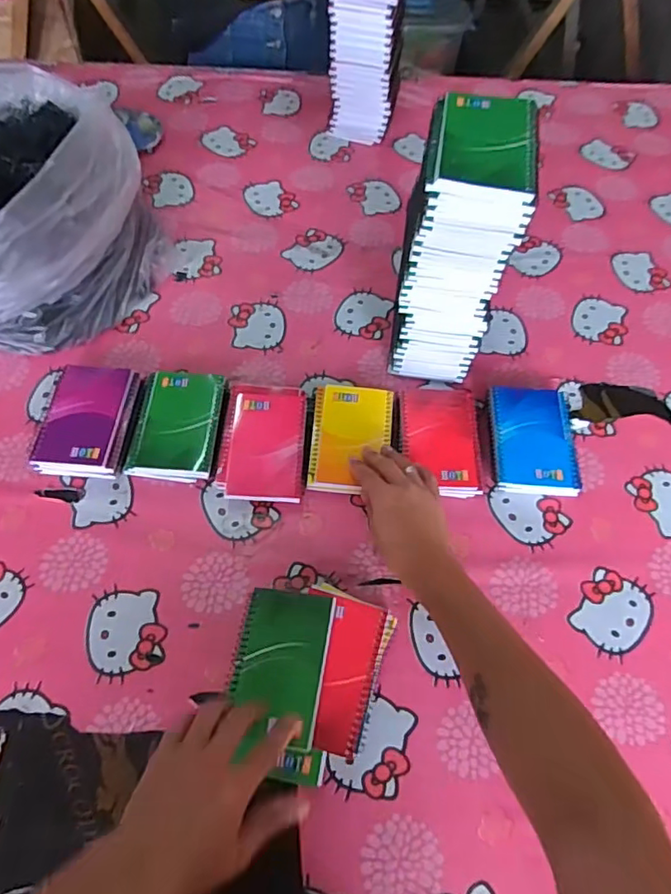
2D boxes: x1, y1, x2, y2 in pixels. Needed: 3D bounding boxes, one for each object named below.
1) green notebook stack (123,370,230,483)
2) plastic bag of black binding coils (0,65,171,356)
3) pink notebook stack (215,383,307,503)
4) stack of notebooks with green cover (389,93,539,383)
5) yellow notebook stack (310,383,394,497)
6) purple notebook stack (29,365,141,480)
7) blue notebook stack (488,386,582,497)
[{"bbox_3d":[-0.179,-0.027,0.661,0.096,0.022,0.138,6,59,1],"label":"green notebook stack"},{"bbox_3d":[-0.401,-0.301,0.707,0.312,0.176,0.337,-19,62,-13],"label":"plastic bag of black binding coils"},{"bbox_3d":[-0.082,-0.011,0.653,0.093,0.026,0.149,4,59,0],"label":"pink notebook stack"},{"bbox_3d":[0.122,-0.195,0.609,0.096,0.286,0.134,7,60,2],"label":"stack of notebooks with green cover"},{"bbox_3d":[0.019,-0.011,0.655,0.090,0.020,0.132,5,59,1],"label":"yellow notebook stack"},{"bbox_3d":[-0.280,-0.027,0.641,0.097,0.034,0.133,0,60,-2],"label":"purple notebook stack"},{"bbox_3d":[0.229,-0.010,0.653,0.096,0.029,0.128,5,59,1],"label":"blue notebook stack"}]

